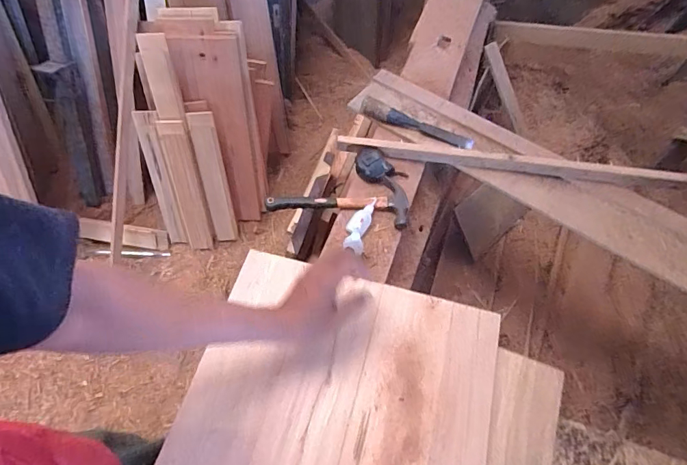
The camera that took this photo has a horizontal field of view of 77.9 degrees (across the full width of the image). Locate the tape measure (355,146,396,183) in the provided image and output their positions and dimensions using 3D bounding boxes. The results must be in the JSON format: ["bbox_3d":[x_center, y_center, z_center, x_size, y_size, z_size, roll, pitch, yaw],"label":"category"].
[{"bbox_3d":[0.059,-0.132,0.839,0.061,0.040,0.085,-24,64,-13],"label":"tape measure"}]

